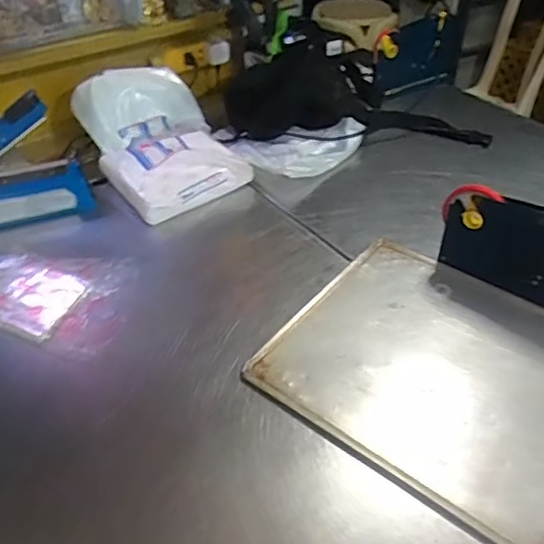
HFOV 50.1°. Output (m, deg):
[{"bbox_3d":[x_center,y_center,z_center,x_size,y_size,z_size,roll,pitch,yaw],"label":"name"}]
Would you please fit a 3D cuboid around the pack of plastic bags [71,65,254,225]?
[{"bbox_3d":[-0.196,-0.244,1.028,0.217,0.111,0.318,-23,46,-24],"label":"pack of plastic bags"}]

